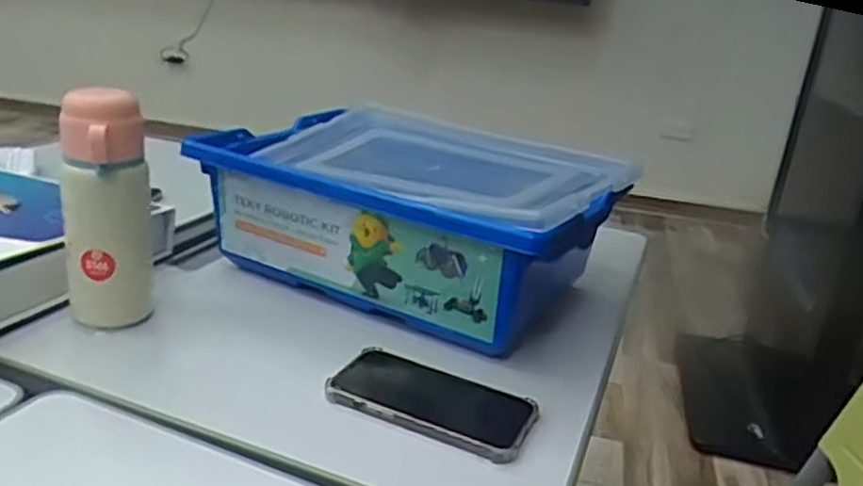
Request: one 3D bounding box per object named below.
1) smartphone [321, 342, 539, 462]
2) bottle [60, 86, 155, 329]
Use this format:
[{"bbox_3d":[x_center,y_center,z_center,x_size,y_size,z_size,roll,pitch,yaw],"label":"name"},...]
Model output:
[{"bbox_3d":[0.000,0.126,0.583,0.164,0.017,0.077,14,23,17],"label":"smartphone"},{"bbox_3d":[-0.281,-0.025,0.628,0.070,0.210,0.056,-4,24,-25],"label":"bottle"}]

